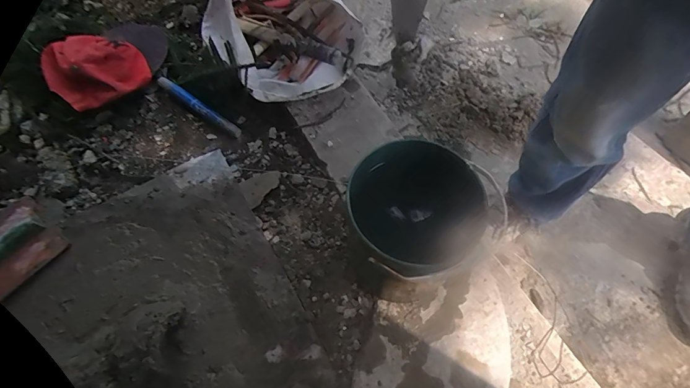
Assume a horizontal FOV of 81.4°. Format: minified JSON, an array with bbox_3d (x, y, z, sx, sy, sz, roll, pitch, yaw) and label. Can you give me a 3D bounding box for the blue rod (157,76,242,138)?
[{"bbox_3d":[-0.313,-0.191,0.845,0.231,0.022,0.023,33,68,14],"label":"blue rod"}]

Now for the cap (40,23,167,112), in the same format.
[{"bbox_3d":[-0.505,-0.301,0.864,0.178,0.078,0.274,30,67,13],"label":"cap"}]

